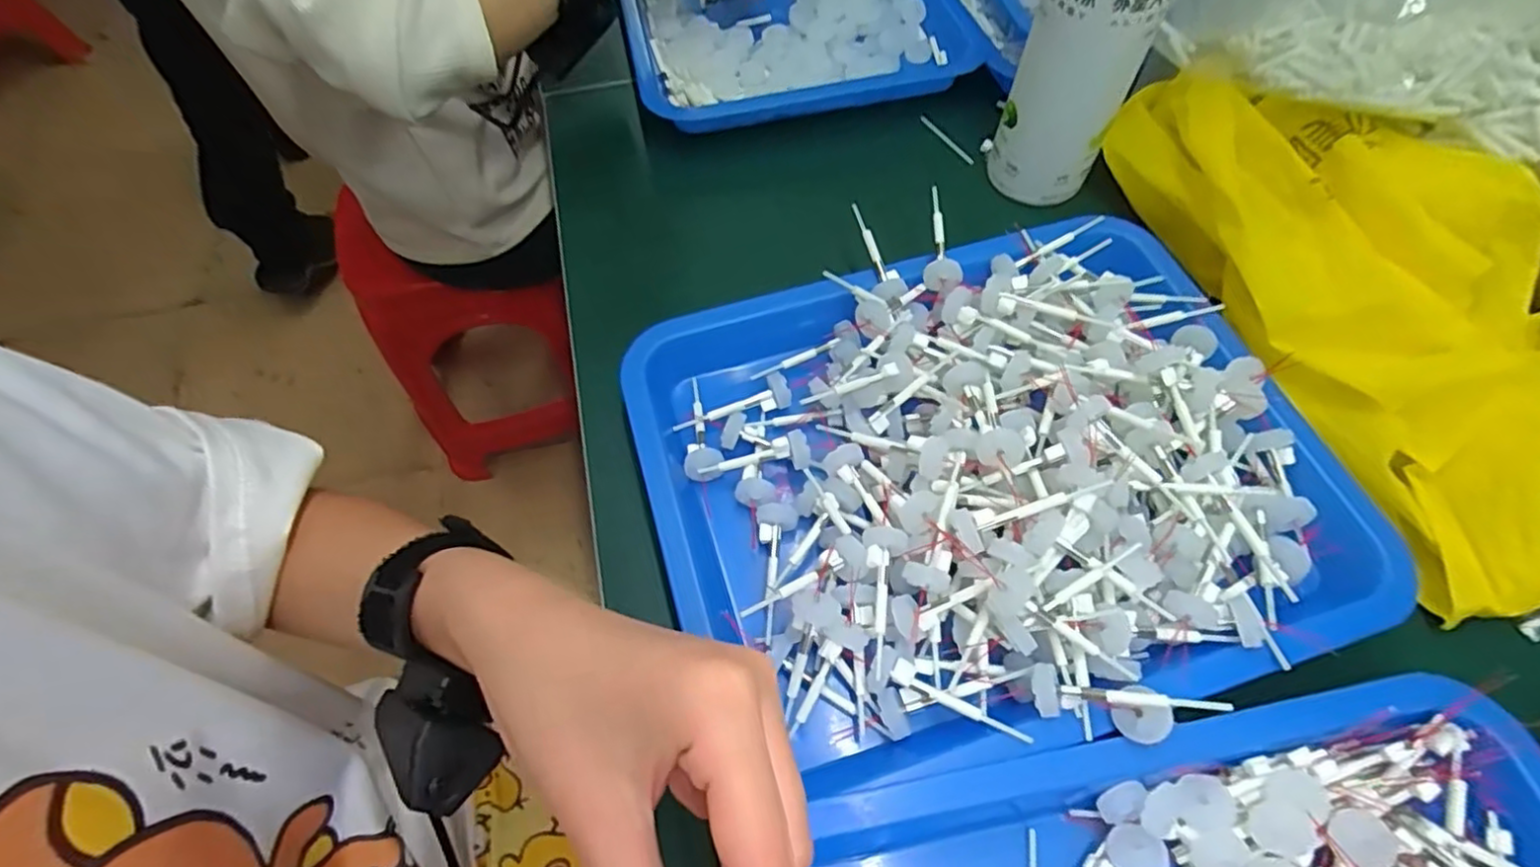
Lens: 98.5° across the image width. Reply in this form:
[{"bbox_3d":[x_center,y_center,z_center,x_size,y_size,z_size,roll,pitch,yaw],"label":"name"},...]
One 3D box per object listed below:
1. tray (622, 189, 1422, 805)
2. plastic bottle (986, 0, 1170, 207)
[{"bbox_3d":[0.104,0.012,0.336,0.322,0.062,0.271,-19,63,-9],"label":"tray"},{"bbox_3d":[0.189,-0.239,0.380,0.063,0.210,0.065,25,64,14],"label":"plastic bottle"}]

